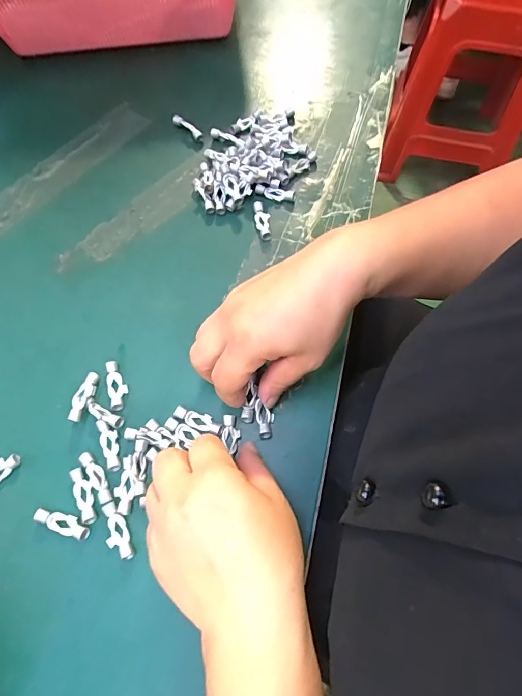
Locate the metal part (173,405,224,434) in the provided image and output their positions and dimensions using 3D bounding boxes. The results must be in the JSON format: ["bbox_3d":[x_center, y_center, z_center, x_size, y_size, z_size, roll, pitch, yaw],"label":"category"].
[{"bbox_3d":[-0.046,0.052,0.295,0.037,0.004,0.012,20,70,10],"label":"metal part"}]

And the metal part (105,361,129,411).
[{"bbox_3d":[-0.110,0.028,0.306,0.015,0.007,0.037,-21,69,-6],"label":"metal part"}]

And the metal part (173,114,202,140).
[{"bbox_3d":[-0.073,-0.218,0.402,0.008,0.011,0.038,-43,73,-14],"label":"metal part"}]

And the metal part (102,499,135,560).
[{"bbox_3d":[-0.096,0.121,0.267,0.015,0.004,0.038,-26,69,-8],"label":"metal part"}]

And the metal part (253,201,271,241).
[{"bbox_3d":[0.001,-0.113,0.359,0.013,0.010,0.035,-5,68,0],"label":"metal part"}]

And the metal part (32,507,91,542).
[{"bbox_3d":[-0.133,0.117,0.271,0.039,0.005,0.012,14,69,8],"label":"metal part"}]

